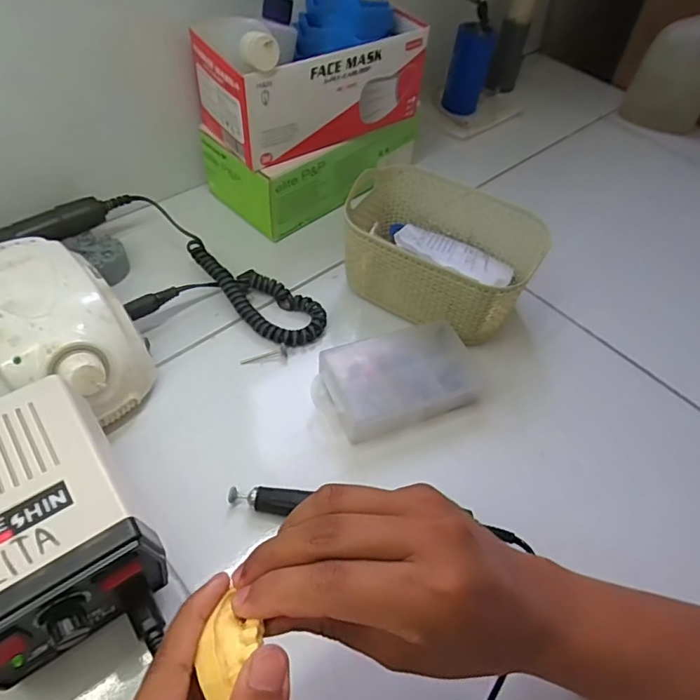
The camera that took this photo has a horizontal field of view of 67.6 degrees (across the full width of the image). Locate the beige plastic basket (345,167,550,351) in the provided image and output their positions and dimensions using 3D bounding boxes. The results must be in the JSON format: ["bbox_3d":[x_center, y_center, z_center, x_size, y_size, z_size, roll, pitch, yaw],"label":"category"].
[{"bbox_3d":[0.080,-0.089,0.479,0.160,0.080,0.121,27,53,15],"label":"beige plastic basket"}]

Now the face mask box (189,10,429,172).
[{"bbox_3d":[-0.033,-0.259,0.506,0.206,0.085,0.091,-26,58,-24],"label":"face mask box"}]

